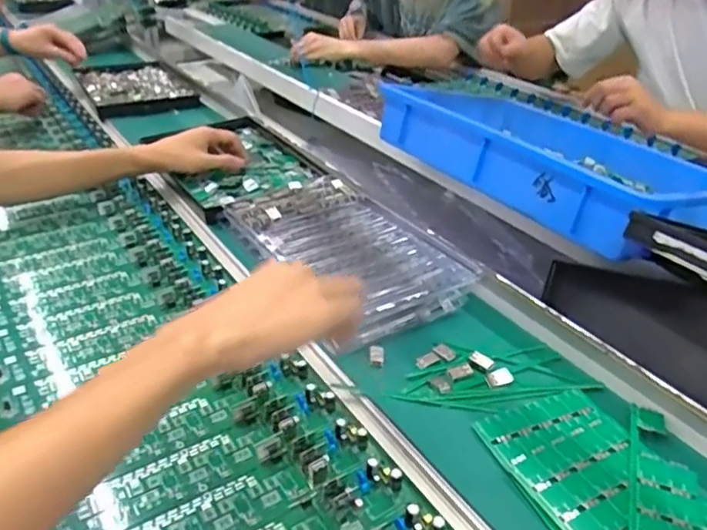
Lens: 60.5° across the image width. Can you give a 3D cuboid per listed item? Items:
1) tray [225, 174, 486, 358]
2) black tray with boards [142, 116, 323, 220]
[{"bbox_3d":[-0.013,-0.022,0.694,0.178,0.036,0.300,-15,36,-25],"label":"tray"},{"bbox_3d":[-0.176,-0.154,0.900,0.190,0.024,0.297,-16,36,-26],"label":"black tray with boards"}]

